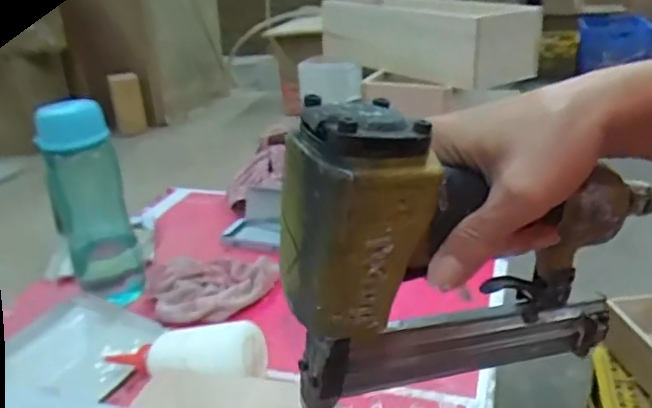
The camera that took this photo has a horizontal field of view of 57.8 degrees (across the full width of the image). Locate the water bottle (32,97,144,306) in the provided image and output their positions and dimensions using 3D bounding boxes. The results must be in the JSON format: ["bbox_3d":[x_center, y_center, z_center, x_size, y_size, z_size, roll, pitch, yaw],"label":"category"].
[{"bbox_3d":[-0.267,-0.001,0.673,0.081,0.230,0.062,-13,23,-20],"label":"water bottle"}]

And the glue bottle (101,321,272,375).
[{"bbox_3d":[-0.130,0.135,0.530,0.162,0.038,0.035,-10,19,22],"label":"glue bottle"}]

